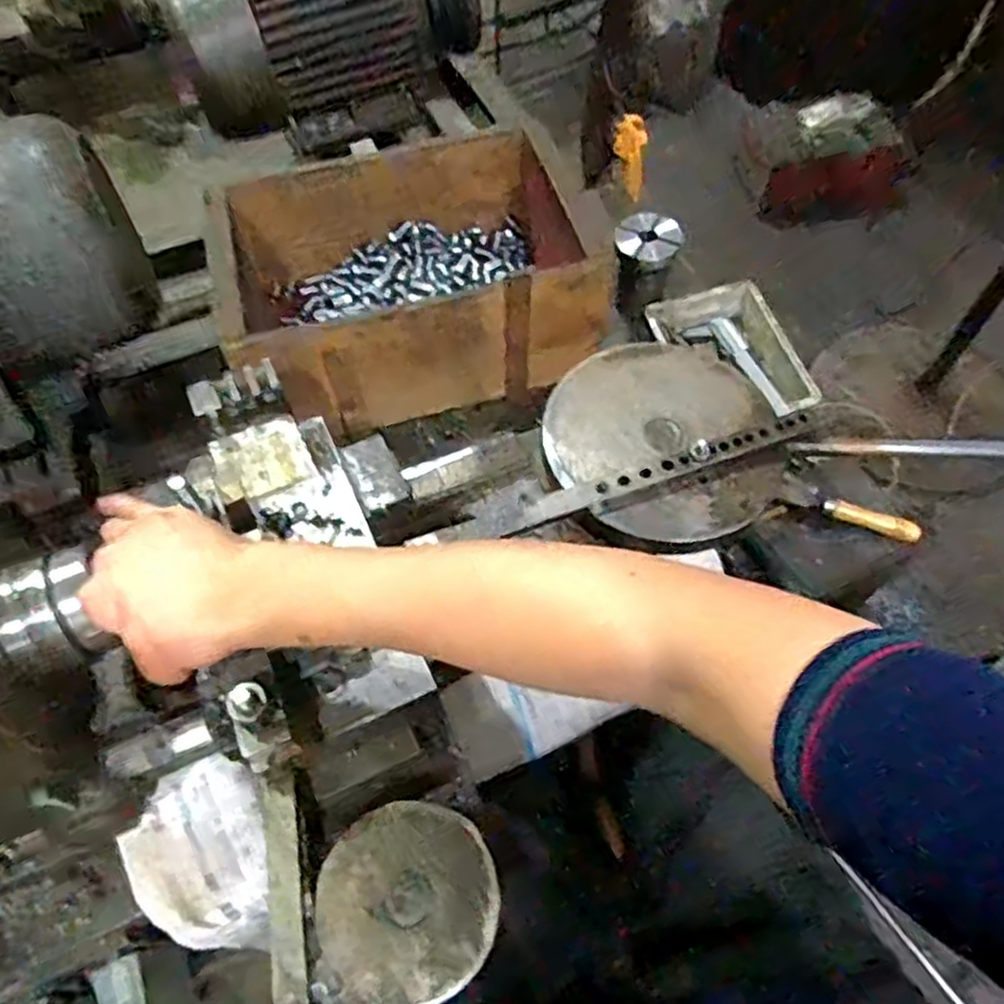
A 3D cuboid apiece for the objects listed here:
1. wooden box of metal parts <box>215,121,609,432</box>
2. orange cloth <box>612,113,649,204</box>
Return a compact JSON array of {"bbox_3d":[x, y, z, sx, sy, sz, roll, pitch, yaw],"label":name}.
[{"bbox_3d":[-0.096,-0.236,0.773,0.351,0.139,0.261,-16,59,-8],"label":"wooden box of metal parts"},{"bbox_3d":[0.168,-0.442,0.953,0.039,0.102,0.016,-20,35,-10],"label":"orange cloth"}]

